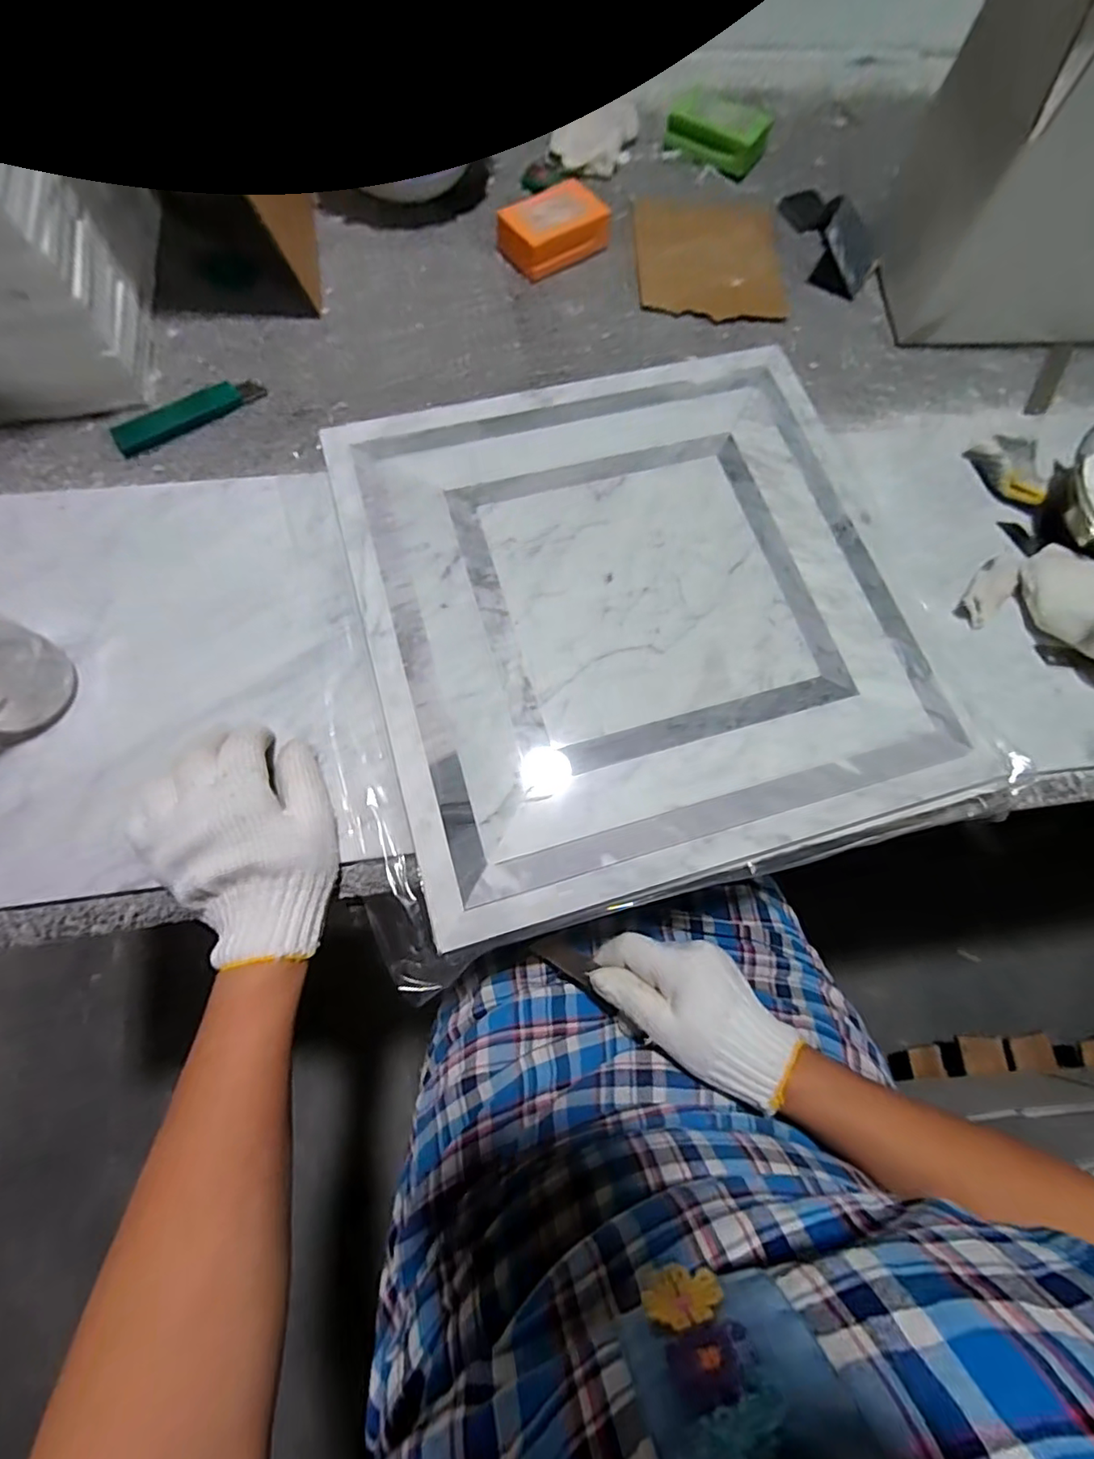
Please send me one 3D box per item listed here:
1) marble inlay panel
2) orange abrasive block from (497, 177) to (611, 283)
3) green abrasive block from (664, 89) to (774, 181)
[{"bbox_3d":[0.072,-0.102,0.417,0.393,0.017,0.398,-15,70,-7],"label":"marble inlay panel"},{"bbox_3d":[0.007,-0.464,0.535,0.094,0.033,0.061,-37,78,-12],"label":"orange abrasive block"},{"bbox_3d":[0.178,-0.624,0.599,0.102,0.030,0.062,30,72,9],"label":"green abrasive block"}]

